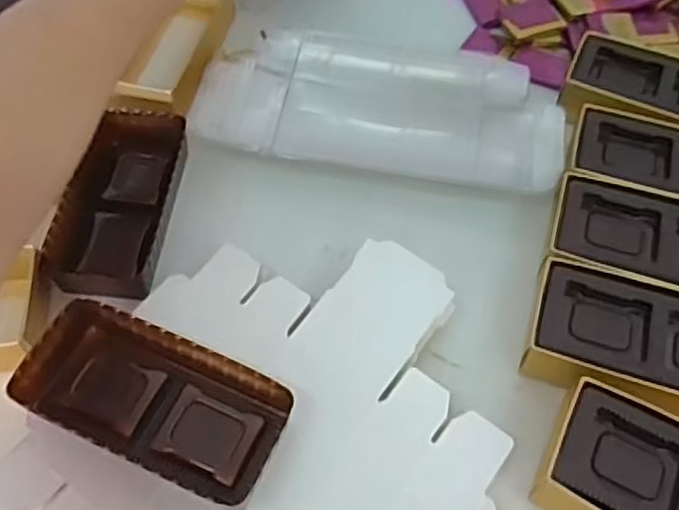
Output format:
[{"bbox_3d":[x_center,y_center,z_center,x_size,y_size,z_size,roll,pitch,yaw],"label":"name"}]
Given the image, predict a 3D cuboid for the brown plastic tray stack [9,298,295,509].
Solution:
[{"bbox_3d":[-0.082,0.063,0.318,0.110,0.028,0.055,20,62,12],"label":"brown plastic tray stack"}]

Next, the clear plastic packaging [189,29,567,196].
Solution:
[{"bbox_3d":[0.025,-0.092,0.433,0.212,0.018,0.102,9,60,6],"label":"clear plastic packaging"}]

